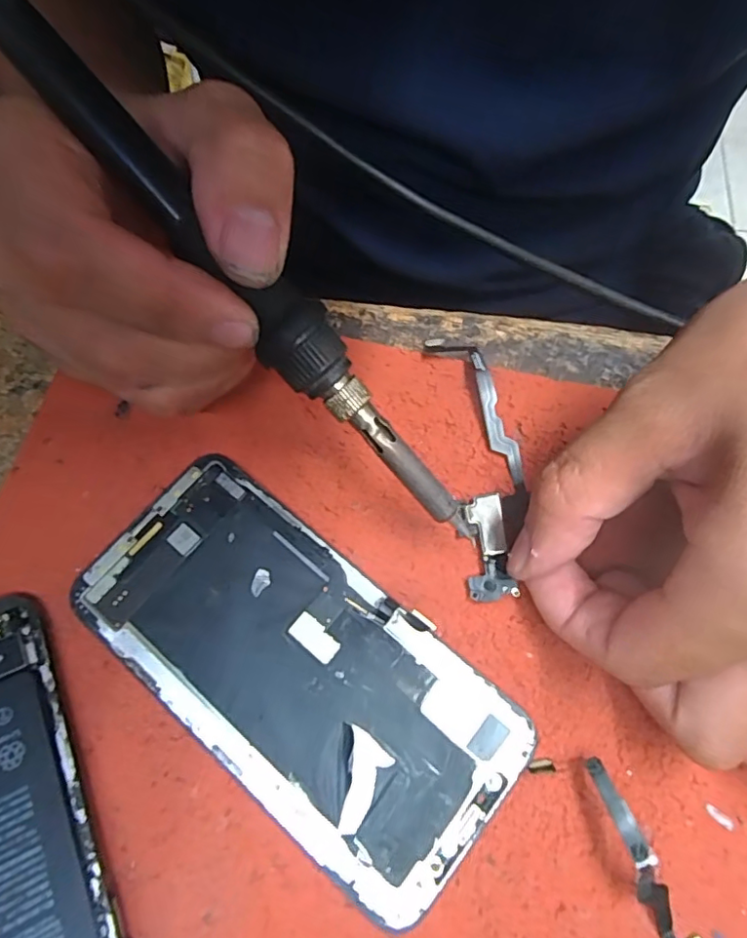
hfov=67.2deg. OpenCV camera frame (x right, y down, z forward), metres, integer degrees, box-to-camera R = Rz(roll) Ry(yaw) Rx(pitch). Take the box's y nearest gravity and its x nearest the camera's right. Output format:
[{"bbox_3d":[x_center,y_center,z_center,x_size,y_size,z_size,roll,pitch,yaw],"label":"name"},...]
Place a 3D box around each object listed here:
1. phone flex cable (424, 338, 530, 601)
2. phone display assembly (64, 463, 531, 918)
[{"bbox_3d":[0.038,-0.004,0.194,0.026,0.006,0.094,-4,72,0],"label":"phone flex cable"},{"bbox_3d":[-0.025,0.060,0.172,0.139,0.005,0.070,37,74,14],"label":"phone display assembly"}]

